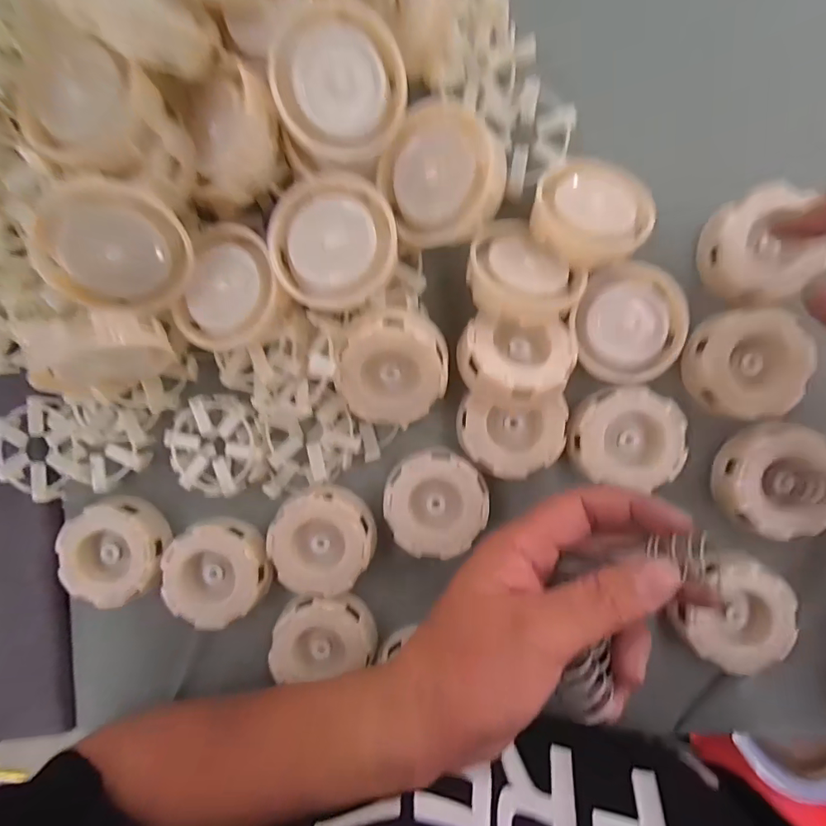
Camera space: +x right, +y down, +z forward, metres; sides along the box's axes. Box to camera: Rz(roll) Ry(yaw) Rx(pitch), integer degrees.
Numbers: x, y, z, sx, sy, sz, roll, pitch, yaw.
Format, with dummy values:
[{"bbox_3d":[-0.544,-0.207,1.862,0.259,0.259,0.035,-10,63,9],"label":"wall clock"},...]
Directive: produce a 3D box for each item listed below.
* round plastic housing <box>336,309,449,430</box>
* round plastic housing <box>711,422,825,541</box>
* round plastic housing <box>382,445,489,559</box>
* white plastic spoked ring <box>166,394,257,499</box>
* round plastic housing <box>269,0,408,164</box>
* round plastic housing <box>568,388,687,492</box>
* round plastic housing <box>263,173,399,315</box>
[{"bbox_3d":[-0.013,-0.025,0.256,0.061,0.019,0.061,-2,126,-3],"label":"round plastic housing"},{"bbox_3d":[0.210,0.038,0.268,0.058,0.021,0.062,0,91,3],"label":"round plastic housing"},{"bbox_3d":[0.014,0.053,0.279,0.059,0.018,0.062,0,91,3],"label":"round plastic housing"},{"bbox_3d":[-0.122,0.020,0.284,0.052,0.012,0.060,-3,91,3],"label":"white plastic spoked ring"},{"bbox_3d":[-0.038,-0.161,0.229,0.063,0.035,0.063,-26,124,-10],"label":"round plastic housing"},{"bbox_3d":[0.125,0.014,0.272,0.059,0.019,0.056,9,92,3],"label":"round plastic housing"},{"bbox_3d":[-0.041,-0.087,0.237,0.062,0.024,0.065,0,91,3],"label":"round plastic housing"}]

